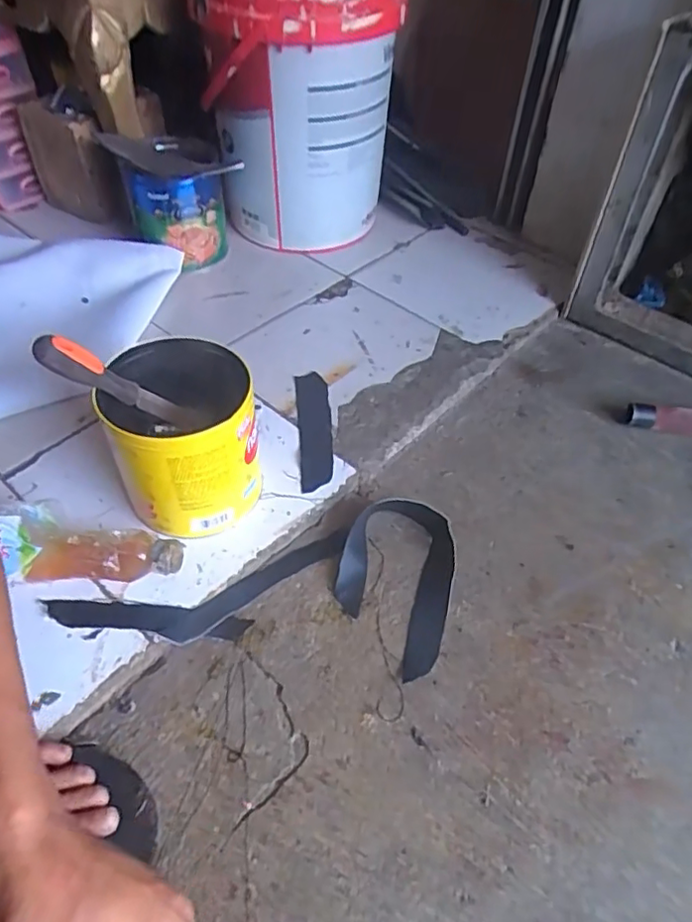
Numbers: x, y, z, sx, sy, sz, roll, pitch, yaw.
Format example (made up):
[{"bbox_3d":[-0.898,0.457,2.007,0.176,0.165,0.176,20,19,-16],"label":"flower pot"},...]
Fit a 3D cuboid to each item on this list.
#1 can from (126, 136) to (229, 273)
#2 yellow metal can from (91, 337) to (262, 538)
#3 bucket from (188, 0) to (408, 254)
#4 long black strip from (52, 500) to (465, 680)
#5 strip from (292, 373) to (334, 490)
[{"bbox_3d":[-0.263,-0.409,0.972,0.128,0.157,0.143,9,48,5],"label":"can"},{"bbox_3d":[-0.170,-0.021,0.636,0.141,0.159,0.146,1,48,-2],"label":"yellow metal can"},{"bbox_3d":[-0.075,-0.536,0.958,0.282,0.392,0.304,-2,48,-5],"label":"bucket"},{"bbox_3d":[-0.084,0.107,0.633,0.389,0.032,0.196,7,48,4],"label":"long black strip"},{"bbox_3d":[-0.040,-0.044,0.764,0.043,0.009,0.197,-3,48,-5],"label":"strip"}]

